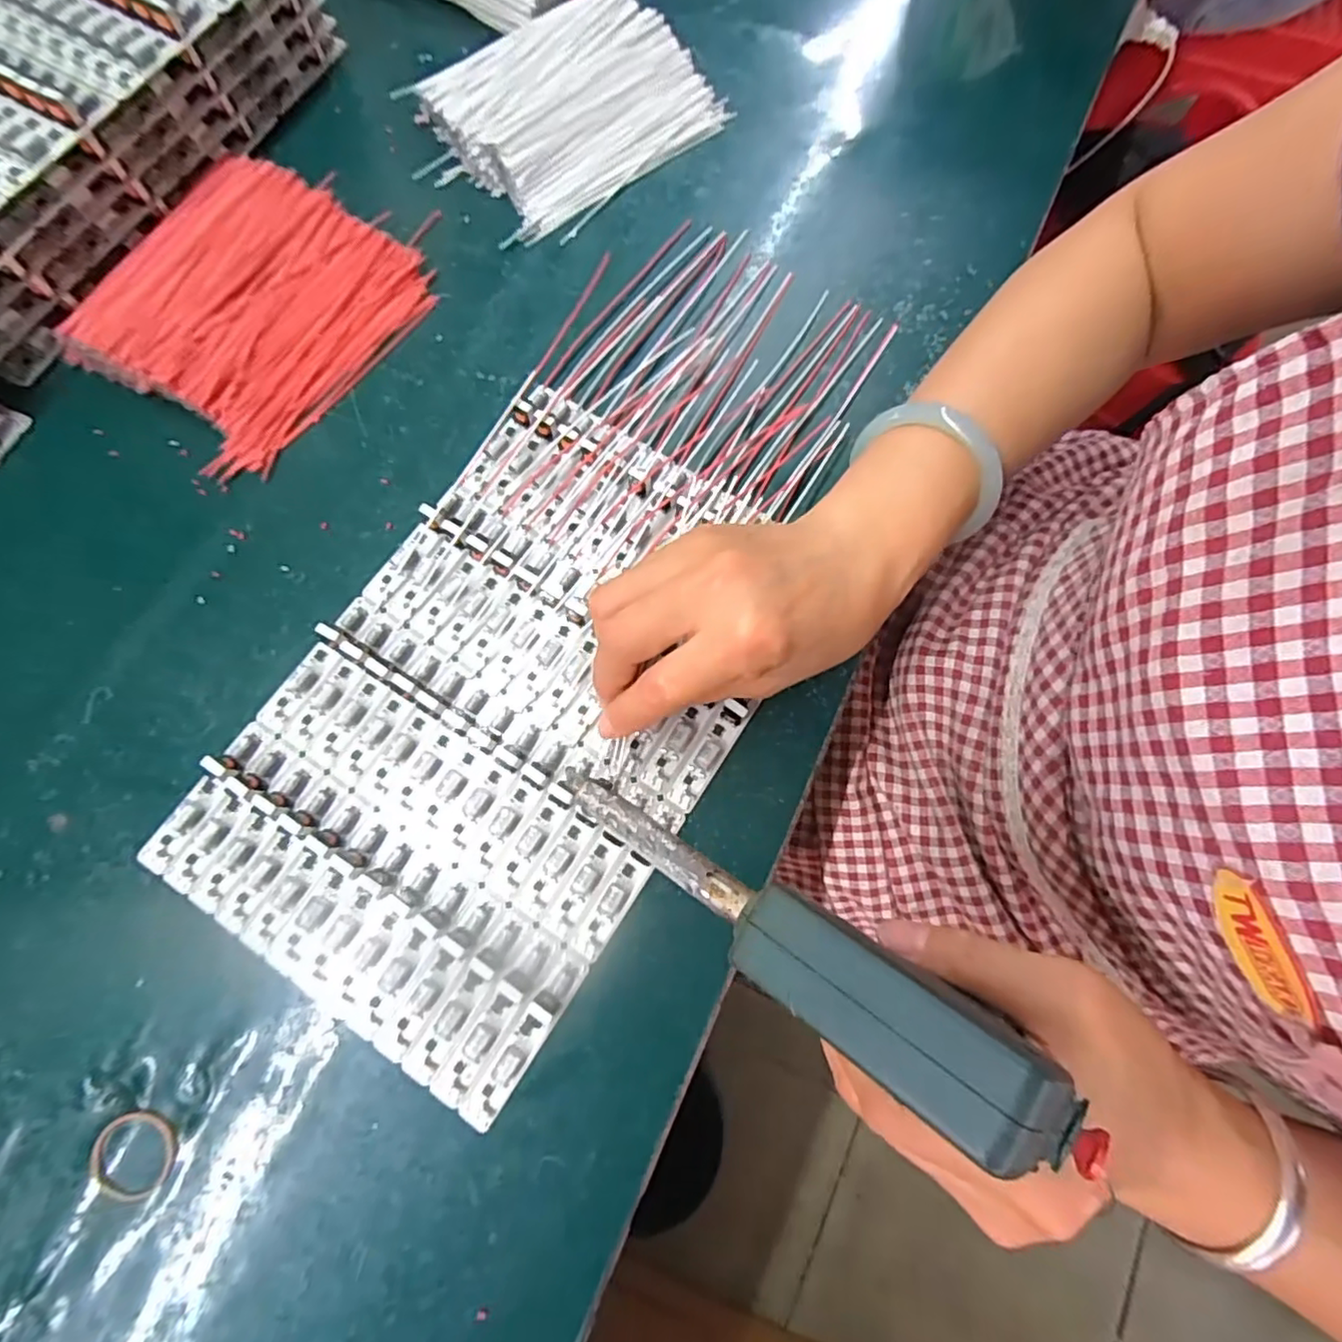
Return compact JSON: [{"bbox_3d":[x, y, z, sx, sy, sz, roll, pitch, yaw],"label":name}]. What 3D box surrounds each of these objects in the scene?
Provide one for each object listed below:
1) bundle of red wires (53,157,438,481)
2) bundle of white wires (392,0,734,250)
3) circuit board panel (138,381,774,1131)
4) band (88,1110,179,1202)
[{"bbox_3d":[-0.224,-0.200,0.339,0.135,0.026,0.161,34,77,7],"label":"bundle of red wires"},{"bbox_3d":[-0.059,-0.343,0.379,0.159,0.031,0.122,-41,80,-11],"label":"bundle of white wires"},{"bbox_3d":[-0.075,0.013,0.295,0.190,0.013,0.294,32,77,7],"label":"circuit board panel"},{"bbox_3d":[-0.212,0.191,0.248,0.032,0.004,0.030,0,76,-1],"label":"band"}]

